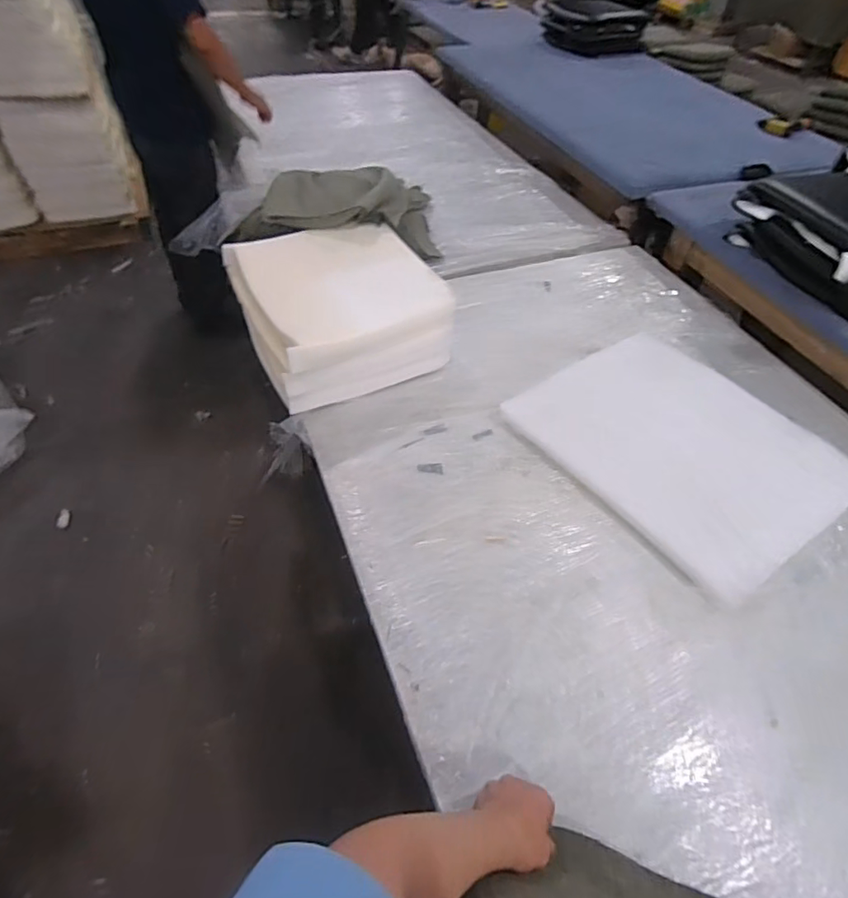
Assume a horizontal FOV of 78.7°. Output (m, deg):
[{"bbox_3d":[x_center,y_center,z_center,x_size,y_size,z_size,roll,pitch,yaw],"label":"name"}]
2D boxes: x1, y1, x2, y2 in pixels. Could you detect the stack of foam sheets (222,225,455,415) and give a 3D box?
[{"bbox_3d":[-0.198,-0.334,1.252,0.432,0.185,0.444,-23,55,-19],"label":"stack of foam sheets"}]

